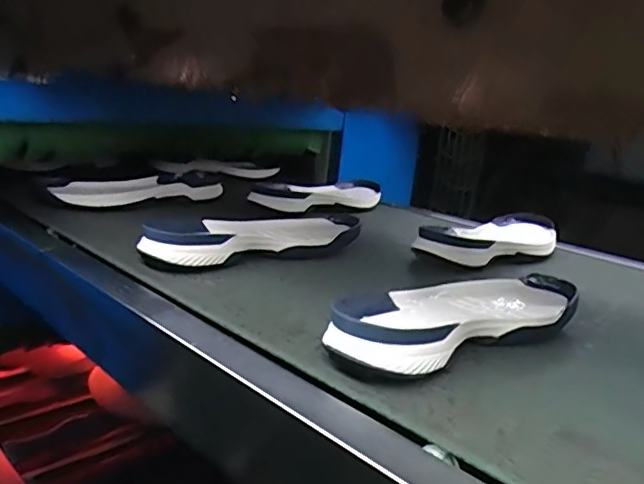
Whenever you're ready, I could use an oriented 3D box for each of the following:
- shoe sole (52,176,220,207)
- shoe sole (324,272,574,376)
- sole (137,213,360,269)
[{"bbox_3d":[-0.339,-0.094,1.095,0.293,0.042,0.117,-16,21,-42],"label":"shoe sole"},{"bbox_3d":[0.144,0.068,0.601,0.345,0.052,0.117,-13,20,-37],"label":"shoe sole"},{"bbox_3d":[-0.096,-0.011,0.834,0.332,0.052,0.120,-12,19,-34],"label":"sole"}]

